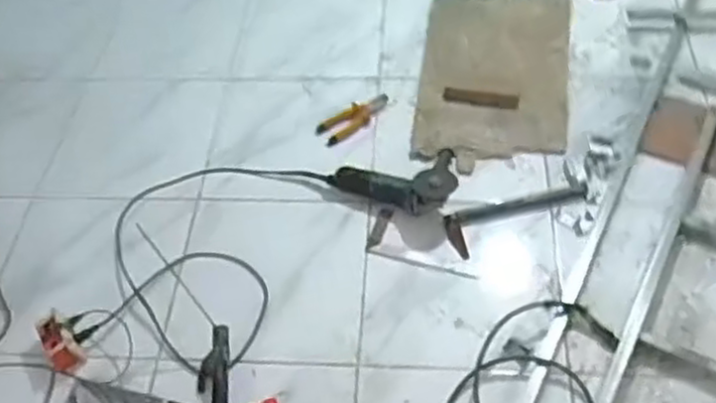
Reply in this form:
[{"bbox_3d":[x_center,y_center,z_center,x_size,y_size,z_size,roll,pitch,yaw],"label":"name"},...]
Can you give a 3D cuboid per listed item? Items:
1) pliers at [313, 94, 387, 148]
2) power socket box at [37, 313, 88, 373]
[{"bbox_3d":[-0.009,-0.215,1.883,0.200,0.022,0.088,-33,56,-20],"label":"pliers"},{"bbox_3d":[-0.600,0.283,1.486,0.062,0.070,0.102,-37,58,-23],"label":"power socket box"}]

